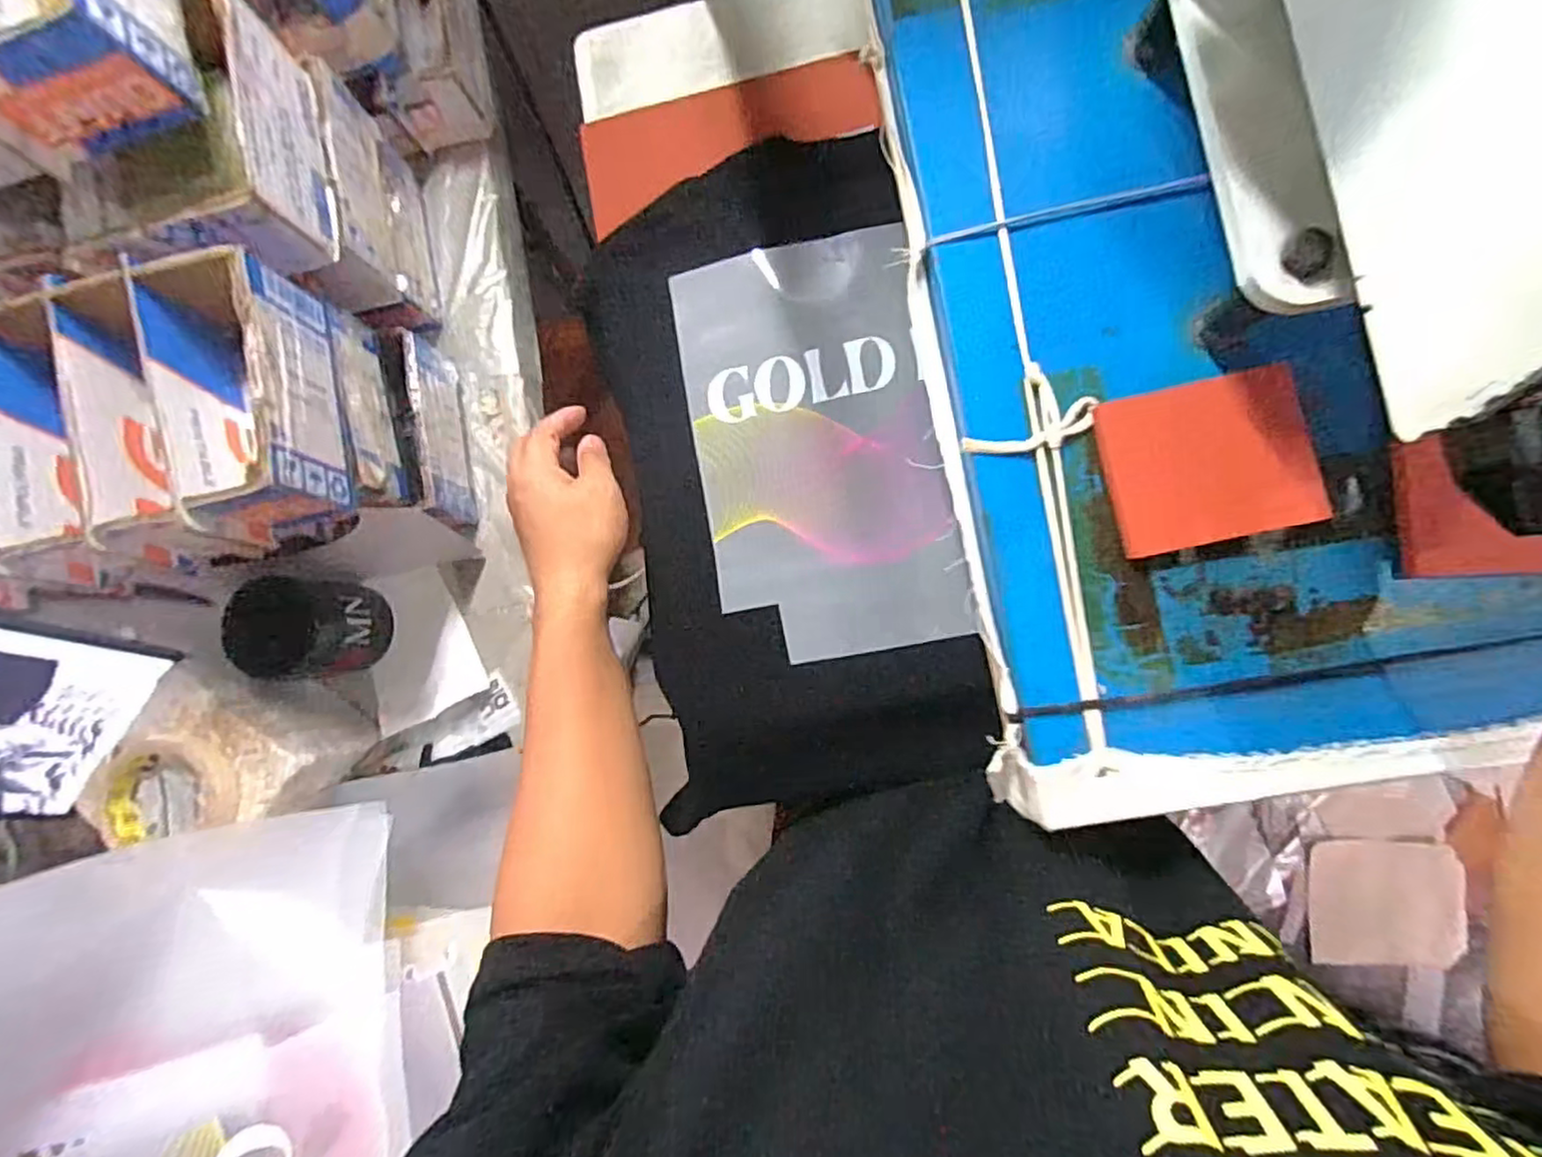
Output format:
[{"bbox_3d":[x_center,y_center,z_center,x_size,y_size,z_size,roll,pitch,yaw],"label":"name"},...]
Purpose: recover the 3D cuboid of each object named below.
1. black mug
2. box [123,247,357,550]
[{"bbox_3d":[-0.392,0.045,0.591,0.087,0.082,0.087,1,84,5],"label":"black mug"},{"bbox_3d":[-0.335,-0.117,0.445,0.082,0.084,0.181,-14,83,4],"label":"box"}]

